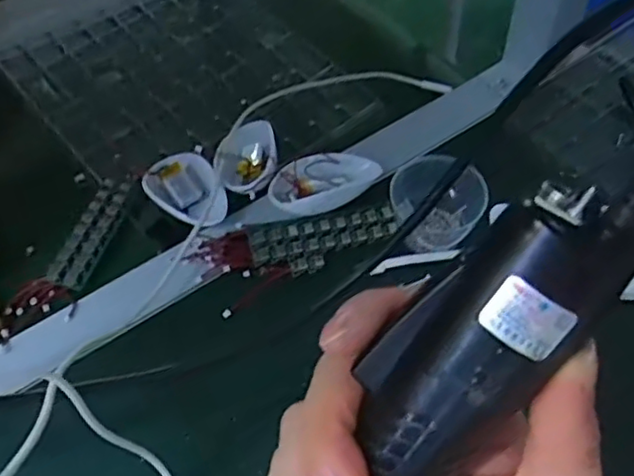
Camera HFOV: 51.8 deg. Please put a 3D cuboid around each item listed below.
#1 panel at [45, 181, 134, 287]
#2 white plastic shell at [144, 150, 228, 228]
[{"bbox_3d":[-0.173,-0.005,0.503,0.029,0.014,0.098,14,58,7],"label":"panel"},{"bbox_3d":[-0.099,-0.035,0.504,0.050,0.029,0.082,-31,59,-18],"label":"white plastic shell"}]

